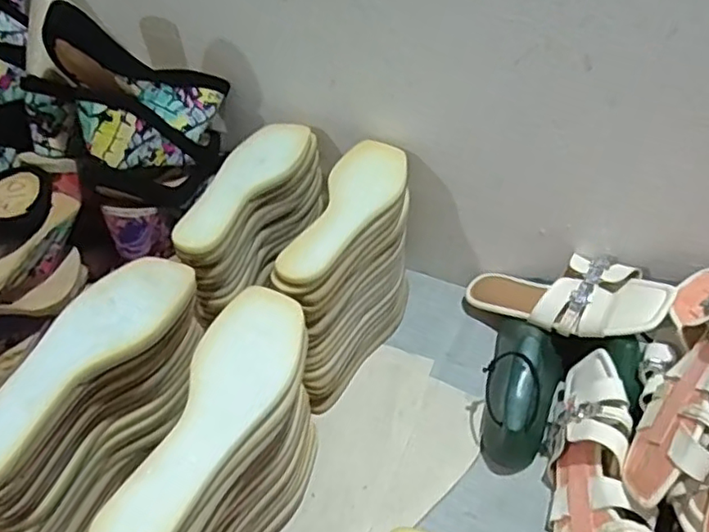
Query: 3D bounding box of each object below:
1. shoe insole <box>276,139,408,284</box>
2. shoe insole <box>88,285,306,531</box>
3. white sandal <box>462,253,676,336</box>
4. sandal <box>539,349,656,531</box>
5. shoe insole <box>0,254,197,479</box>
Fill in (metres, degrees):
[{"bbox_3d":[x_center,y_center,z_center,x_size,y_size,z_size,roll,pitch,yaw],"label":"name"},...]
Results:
[{"bbox_3d":[-0.004,-0.062,0.663,0.081,0.015,0.226,13,46,14],"label":"shoe insole"},{"bbox_3d":[-0.113,0.109,0.465,0.081,0.017,0.230,20,55,18],"label":"shoe insole"},{"bbox_3d":[0.230,0.033,0.721,0.245,0.050,0.088,1,37,44],"label":"white sandal"},{"bbox_3d":[0.229,0.213,0.597,0.065,0.109,0.274,29,42,-23],"label":"sandal"},{"bbox_3d":[-0.230,0.073,0.506,0.082,0.019,0.243,19,48,20],"label":"shoe insole"}]

